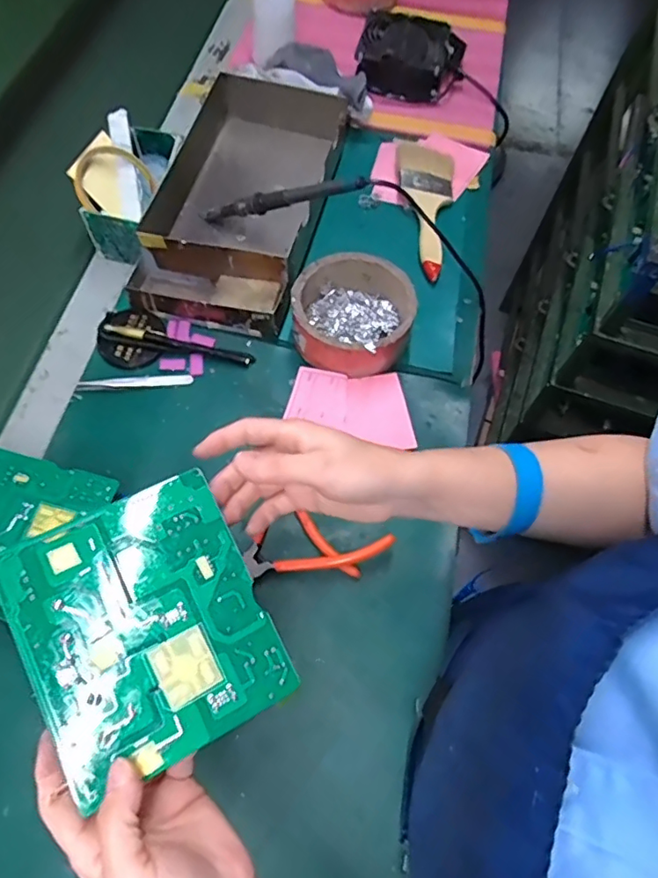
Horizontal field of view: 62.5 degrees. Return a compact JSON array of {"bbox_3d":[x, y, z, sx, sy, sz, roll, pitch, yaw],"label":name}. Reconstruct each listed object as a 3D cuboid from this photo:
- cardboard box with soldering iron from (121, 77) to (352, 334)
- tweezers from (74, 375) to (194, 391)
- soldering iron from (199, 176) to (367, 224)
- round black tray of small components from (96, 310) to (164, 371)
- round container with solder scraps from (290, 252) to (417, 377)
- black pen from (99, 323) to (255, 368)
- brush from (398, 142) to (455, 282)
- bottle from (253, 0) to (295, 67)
[{"bbox_3d":[-0.097,-0.276,0.618,0.173,0.065,0.328,14,65,4],"label":"cardboard box with soldering iron"},{"bbox_3d":[-0.195,-0.056,0.547,0.112,0.006,0.011,-5,65,-5],"label":"tweezers"},{"bbox_3d":[-0.053,-0.255,0.581,0.207,0.022,0.018,2,61,30],"label":"soldering iron"},{"bbox_3d":[-0.206,-0.104,0.561,0.068,0.012,0.063,1,65,-2],"label":"round black tray of small components"},{"bbox_3d":[0.024,-0.126,0.558,0.117,0.052,0.116,1,65,-2],"label":"round container with solder scraps"},{"bbox_3d":[-0.156,-0.097,0.558,0.158,0.016,0.016,11,65,3],"label":"black pen"},{"bbox_3d":[0.115,-0.278,0.650,0.069,0.026,0.195,6,65,1],"label":"brush"},{"bbox_3d":[-0.075,-0.580,0.715,0.058,0.150,0.053,-1,65,-3],"label":"bottle"}]

